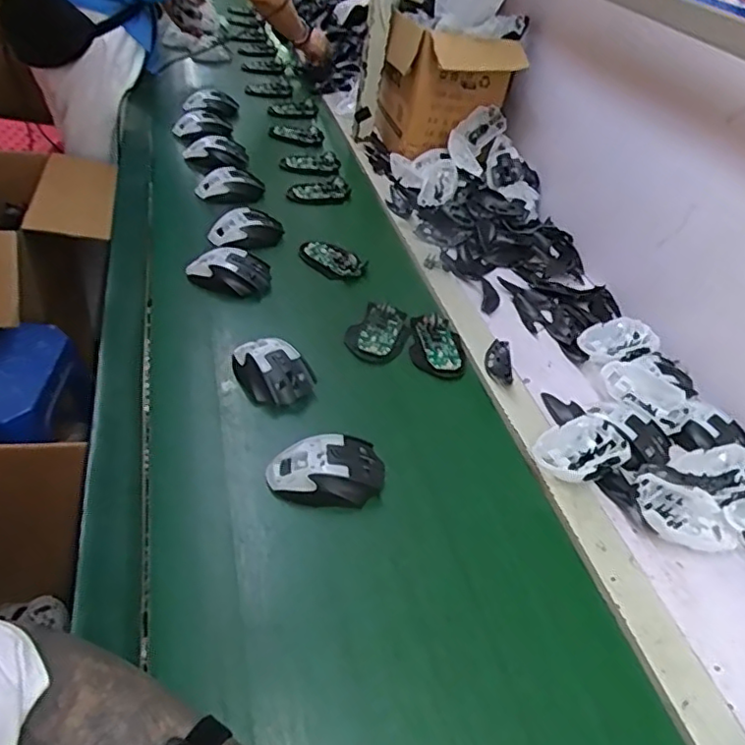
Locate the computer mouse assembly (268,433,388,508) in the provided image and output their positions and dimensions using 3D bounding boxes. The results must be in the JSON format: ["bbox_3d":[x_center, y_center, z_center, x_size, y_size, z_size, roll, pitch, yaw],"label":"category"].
[{"bbox_3d":[-0.044,0.102,0.610,0.118,0.037,0.074,-3,43,-15],"label":"computer mouse assembly"}]

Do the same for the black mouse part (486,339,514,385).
[{"bbox_3d":[0.168,-0.017,0.813,0.034,0.007,0.083,8,39,-2],"label":"black mouse part"}]

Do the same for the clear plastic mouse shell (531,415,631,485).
[{"bbox_3d":[0.236,0.090,0.688,0.114,0.032,0.067,-15,45,-27],"label":"clear plastic mouse shell"}]

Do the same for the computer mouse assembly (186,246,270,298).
[{"bbox_3d":[-0.198,-0.146,0.859,0.112,0.040,0.073,13,39,4],"label":"computer mouse assembly"}]

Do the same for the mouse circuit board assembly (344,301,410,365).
[{"bbox_3d":[0.009,-0.054,0.812,0.073,0.018,0.110,20,40,13],"label":"mouse circuit board assembly"}]

